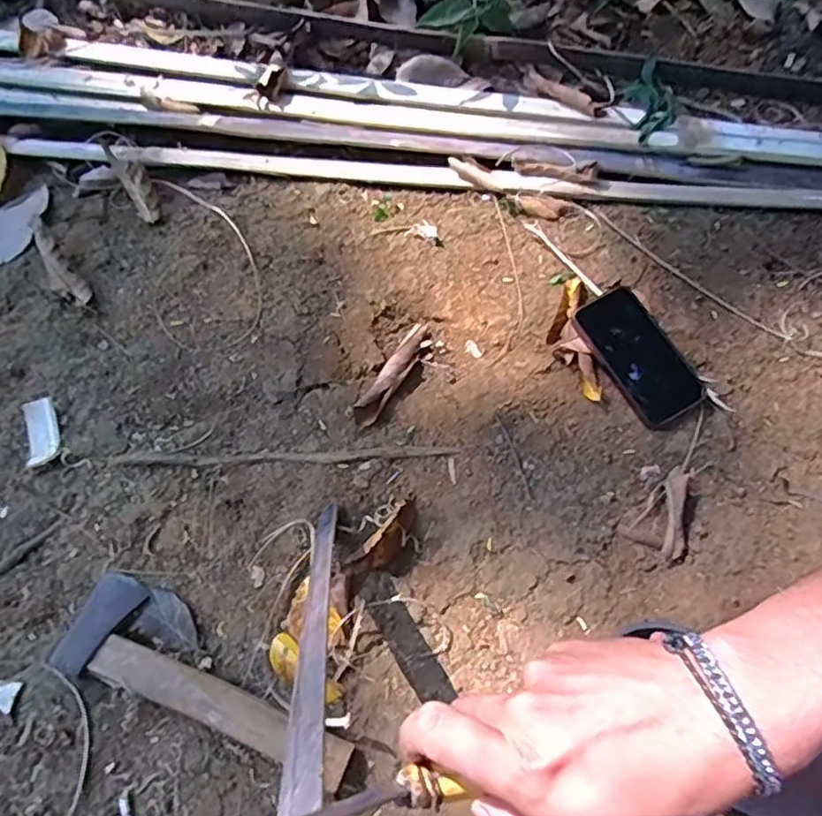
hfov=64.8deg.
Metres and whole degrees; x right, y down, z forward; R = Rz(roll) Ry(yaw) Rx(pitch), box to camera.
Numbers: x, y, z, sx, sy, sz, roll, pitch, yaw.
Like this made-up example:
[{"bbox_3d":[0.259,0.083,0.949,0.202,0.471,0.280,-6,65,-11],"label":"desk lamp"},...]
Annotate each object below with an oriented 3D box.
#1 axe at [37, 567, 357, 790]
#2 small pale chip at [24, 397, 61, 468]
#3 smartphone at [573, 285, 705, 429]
[{"bbox_3d":[-0.175,0.238,0.559,0.272,0.026,0.085,24,69,11],"label":"axe"},{"bbox_3d":[-0.374,0.024,0.654,0.032,0.015,0.067,-11,67,-4],"label":"small pale chip"},{"bbox_3d":[0.233,-0.054,0.661,0.072,0.011,0.142,-33,82,-1],"label":"smartphone"}]

